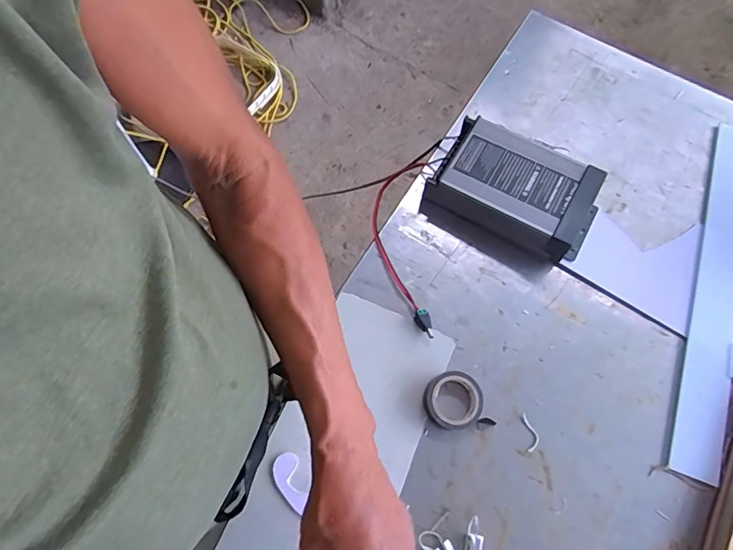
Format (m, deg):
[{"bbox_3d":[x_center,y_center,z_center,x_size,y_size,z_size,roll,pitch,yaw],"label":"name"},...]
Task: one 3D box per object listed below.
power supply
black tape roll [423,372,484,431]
[{"bbox_3d":[0.172,-0.092,0.554,0.191,0.054,0.131,27,71,8],"label":"power supply"},{"bbox_3d":[0.088,0.128,0.483,0.057,0.020,0.055,1,69,-2],"label":"black tape roll"}]

